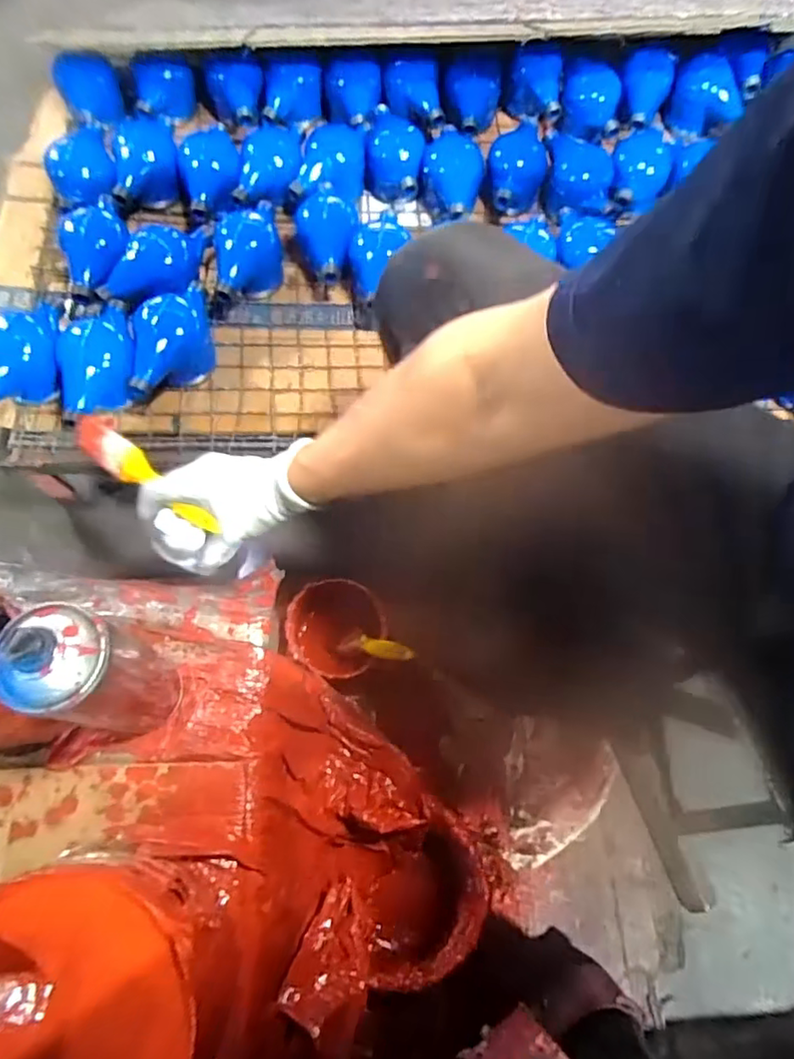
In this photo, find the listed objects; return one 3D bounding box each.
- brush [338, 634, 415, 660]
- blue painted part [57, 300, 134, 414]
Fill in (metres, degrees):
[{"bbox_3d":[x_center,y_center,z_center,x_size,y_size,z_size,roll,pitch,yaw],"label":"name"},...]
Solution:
[{"bbox_3d":[-0.023,0.125,0.630,0.019,0.105,0.024,36,67,-30],"label":"brush"},{"bbox_3d":[-0.333,-0.198,0.680,0.086,0.074,0.114,1,69,-1],"label":"blue painted part"}]

